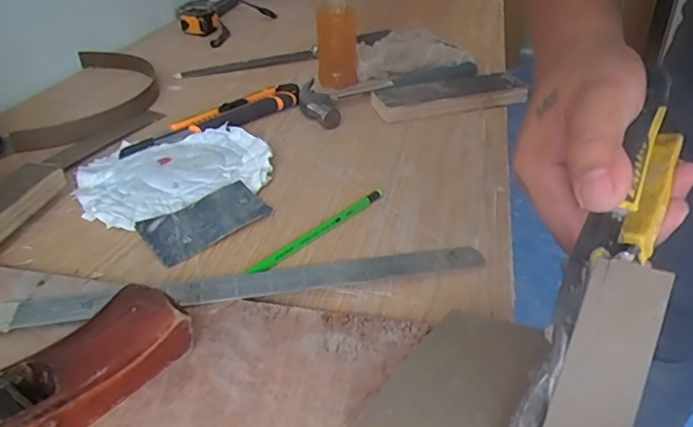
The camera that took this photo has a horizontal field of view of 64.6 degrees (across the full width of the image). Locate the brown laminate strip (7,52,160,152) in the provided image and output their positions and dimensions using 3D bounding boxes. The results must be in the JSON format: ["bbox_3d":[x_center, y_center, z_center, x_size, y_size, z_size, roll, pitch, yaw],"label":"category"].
[{"bbox_3d":[-0.307,-0.159,0.700,0.130,0.026,0.287,-4,33,-3],"label":"brown laminate strip"}]

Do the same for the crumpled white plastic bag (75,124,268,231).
[{"bbox_3d":[-0.163,-0.041,0.521,0.169,0.018,0.139,-19,36,-25],"label":"crumpled white plastic bag"}]

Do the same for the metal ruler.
[{"bbox_3d":[-0.011,0.041,0.388,0.219,0.008,0.031,-8,33,-9],"label":"metal ruler"}]

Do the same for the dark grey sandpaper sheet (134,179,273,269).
[{"bbox_3d":[-0.116,0.005,0.450,0.053,0.013,0.100,24,41,35],"label":"dark grey sandpaper sheet"}]

